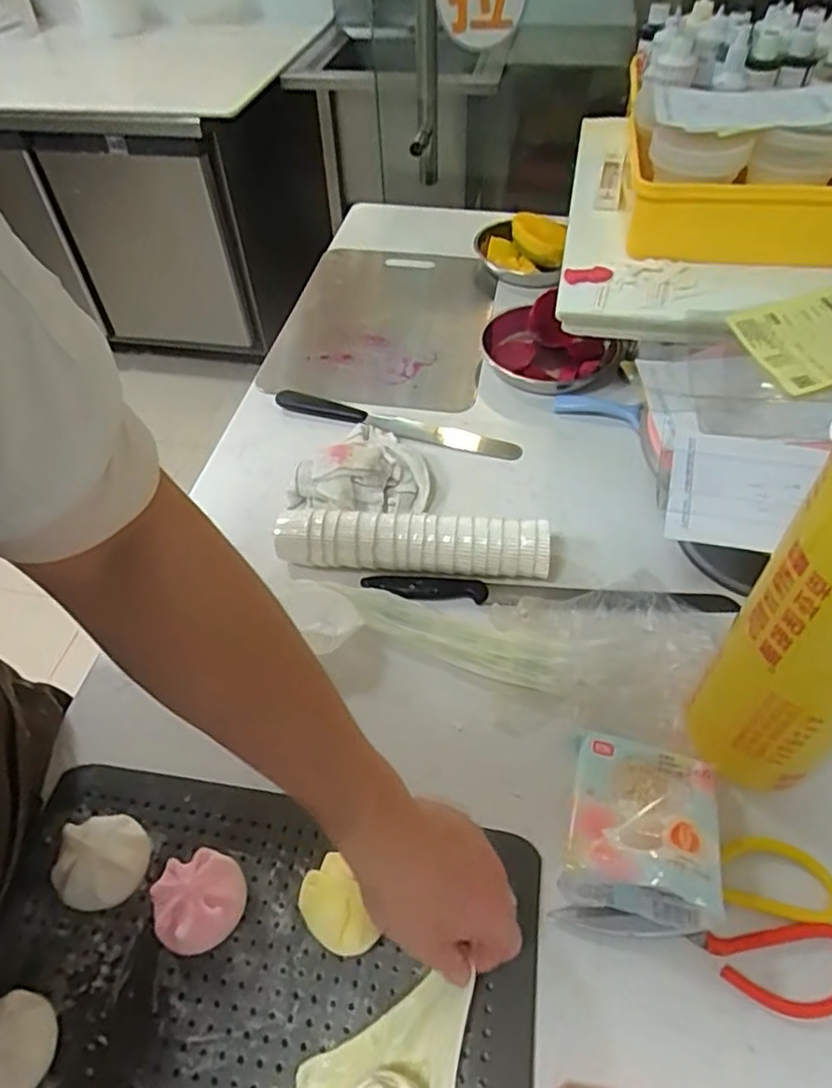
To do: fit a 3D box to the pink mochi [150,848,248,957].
[{"bbox_3d":[-0.154,0.258,0.482,0.061,0.046,0.060,-1,50,1],"label":"pink mochi"}]

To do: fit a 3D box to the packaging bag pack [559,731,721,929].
[{"bbox_3d":[0.172,0.210,0.506,0.105,0.056,0.127,11,52,10],"label":"packaging bag pack"}]

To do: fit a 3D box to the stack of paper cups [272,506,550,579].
[{"bbox_3d":[-0.005,0.000,0.691,0.280,0.057,0.055,4,51,4],"label":"stack of paper cups"}]

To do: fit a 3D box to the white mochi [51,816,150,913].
[{"bbox_3d":[-0.233,0.239,0.499,0.060,0.050,0.059,-1,50,1],"label":"white mochi"}]

